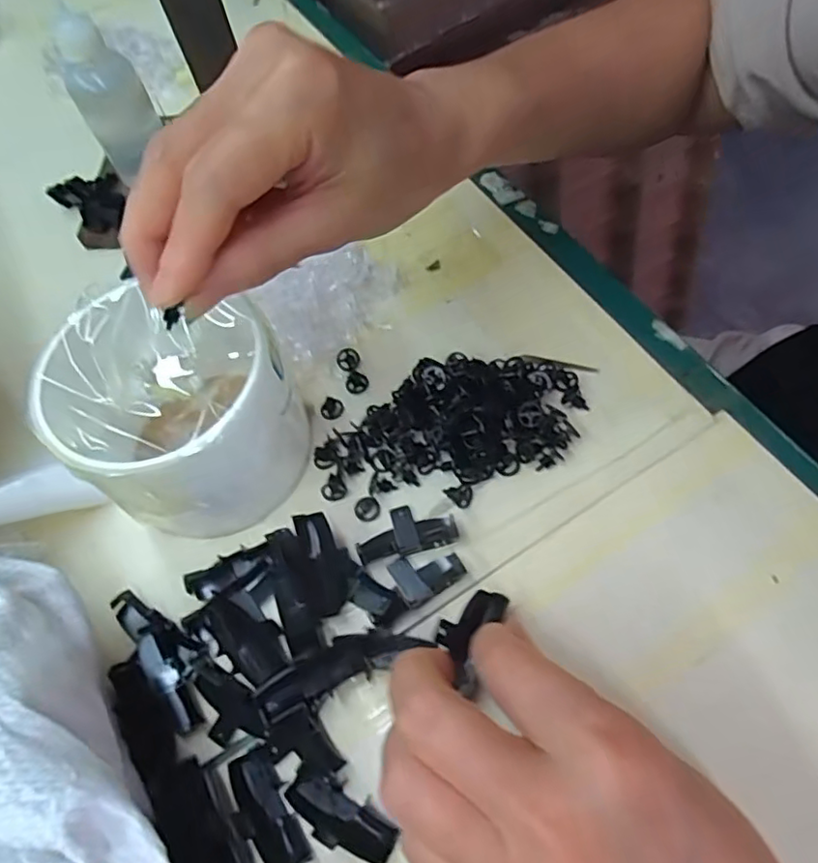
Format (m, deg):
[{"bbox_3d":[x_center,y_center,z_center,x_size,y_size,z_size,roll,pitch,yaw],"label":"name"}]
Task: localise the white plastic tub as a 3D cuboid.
[{"bbox_3d":[-0.090,-0.009,0.243,0.085,0.077,0.081,-2,62,3],"label":"white plastic tub"}]

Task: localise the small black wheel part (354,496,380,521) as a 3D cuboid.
[{"bbox_3d":[-0.018,0.033,0.259,0.011,0.004,0.010,-2,62,3],"label":"small black wheel part"}]

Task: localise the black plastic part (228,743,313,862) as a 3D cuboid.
[{"bbox_3d":[-0.050,0.132,0.209,0.018,0.007,0.039,-24,63,-9],"label":"black plastic part"}]

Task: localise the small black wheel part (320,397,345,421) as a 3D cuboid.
[{"bbox_3d":[-0.036,-0.011,0.281,0.011,0.004,0.011,-2,62,3],"label":"small black wheel part"}]

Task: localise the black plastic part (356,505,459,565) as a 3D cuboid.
[{"bbox_3d":[-0.002,0.041,0.252,0.041,0.005,0.021,-15,62,-4],"label":"black plastic part"}]

